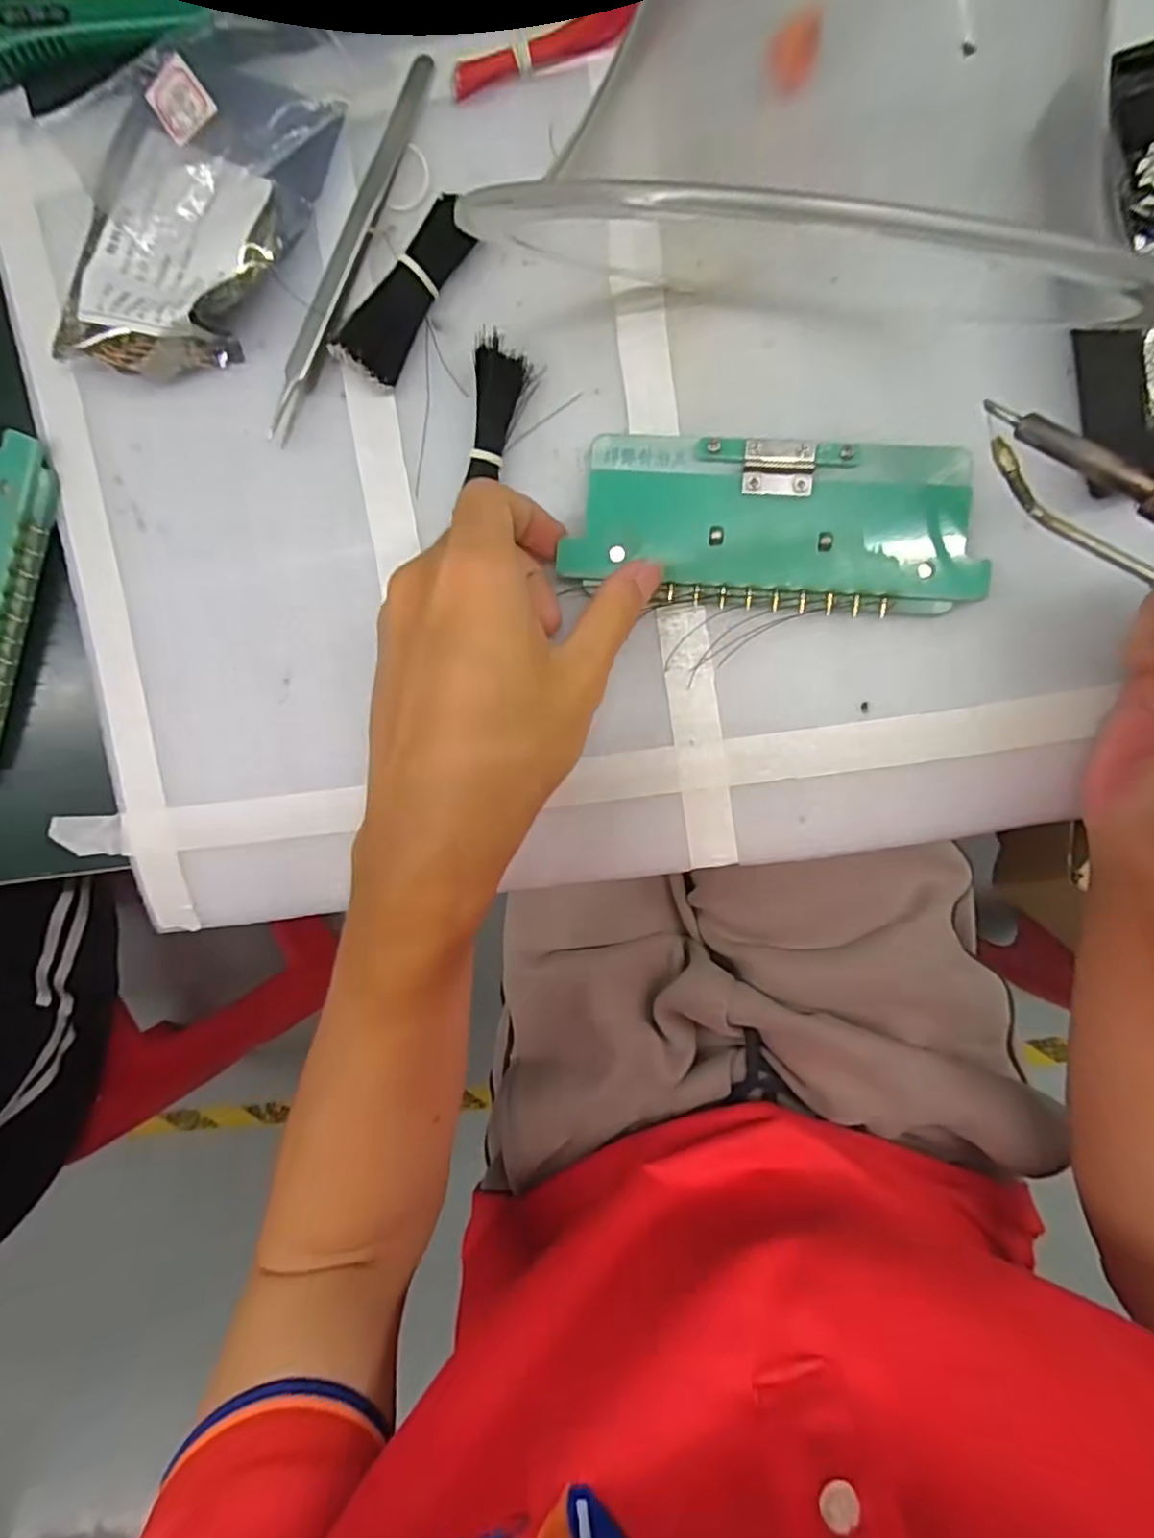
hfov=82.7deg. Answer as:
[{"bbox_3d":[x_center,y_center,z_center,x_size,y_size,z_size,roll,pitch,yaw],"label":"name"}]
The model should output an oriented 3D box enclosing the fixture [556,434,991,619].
[{"bbox_3d":[0.074,-0.092,0.247,0.146,0.010,0.060,7,94,4],"label":"fixture"}]

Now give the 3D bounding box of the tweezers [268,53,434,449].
[{"bbox_3d":[-0.088,-0.197,0.251,0.013,0.008,0.144,24,98,2],"label":"tweezers"}]

